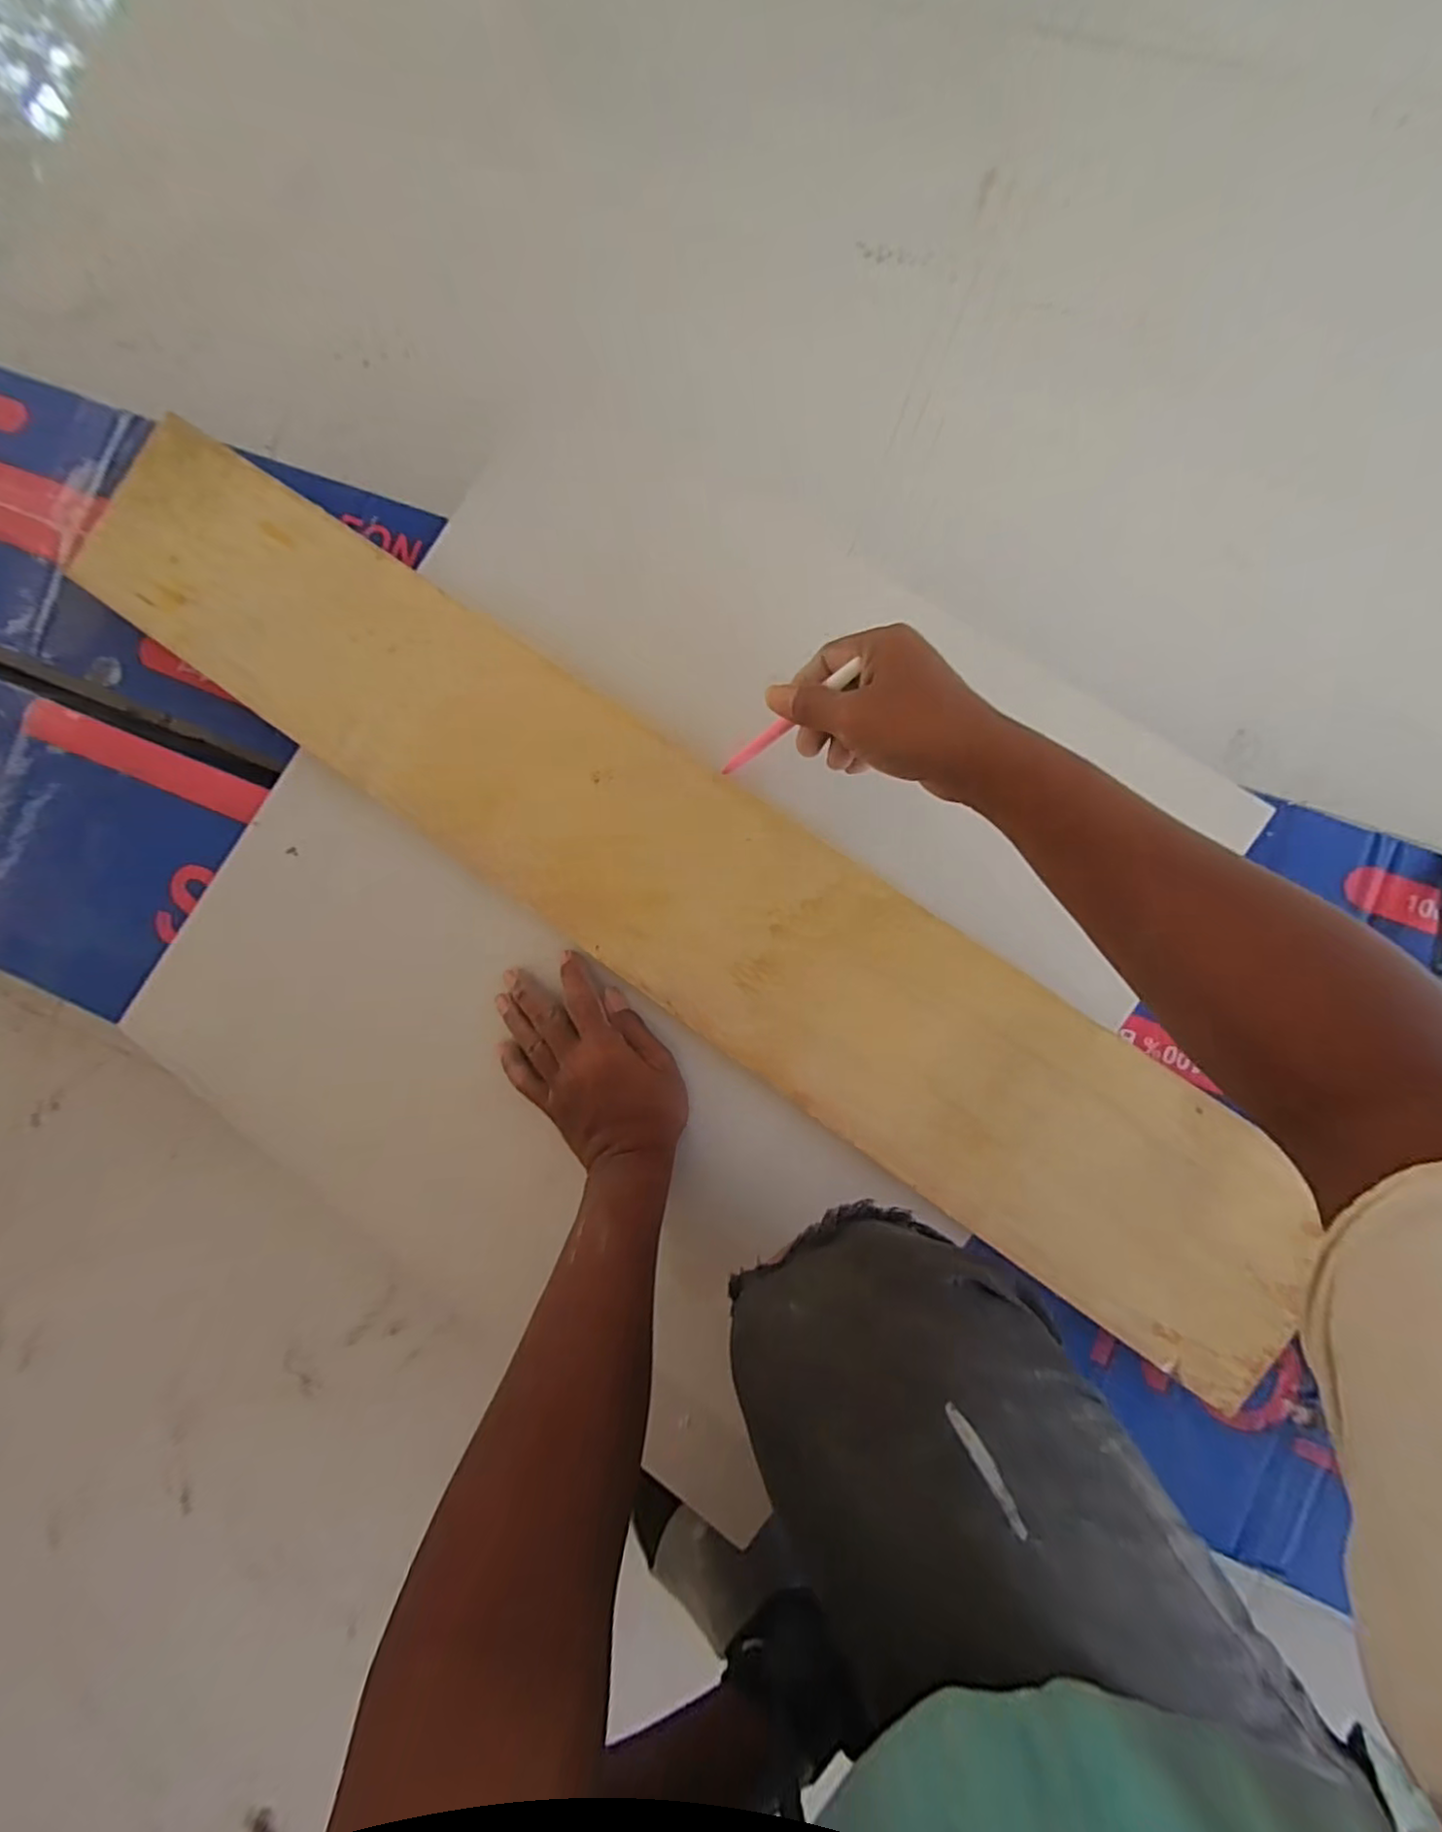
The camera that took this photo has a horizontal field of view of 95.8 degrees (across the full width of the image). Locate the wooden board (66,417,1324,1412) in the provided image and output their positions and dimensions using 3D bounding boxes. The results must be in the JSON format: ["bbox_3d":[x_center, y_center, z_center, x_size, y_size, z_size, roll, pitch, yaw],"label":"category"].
[{"bbox_3d":[-0.055,-0.040,0.446,0.930,0.030,0.162,35,92,6],"label":"wooden board"}]

